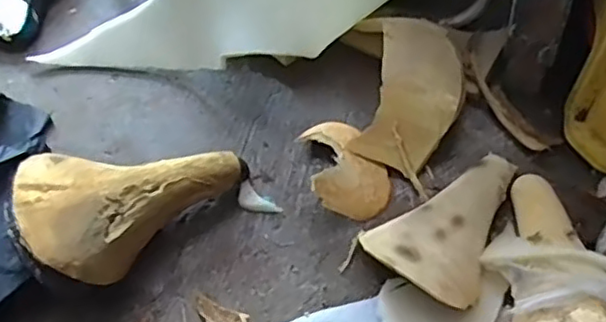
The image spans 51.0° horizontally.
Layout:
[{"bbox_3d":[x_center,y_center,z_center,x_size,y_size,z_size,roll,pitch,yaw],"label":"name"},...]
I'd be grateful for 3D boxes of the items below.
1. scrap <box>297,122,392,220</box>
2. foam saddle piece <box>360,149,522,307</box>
[{"bbox_3d":[0.046,0.004,0.693,0.084,0.049,0.123,-17,61,-3],"label":"scrap"},{"bbox_3d":[0.158,0.071,0.623,0.174,0.034,0.110,-31,63,-9],"label":"foam saddle piece"}]

